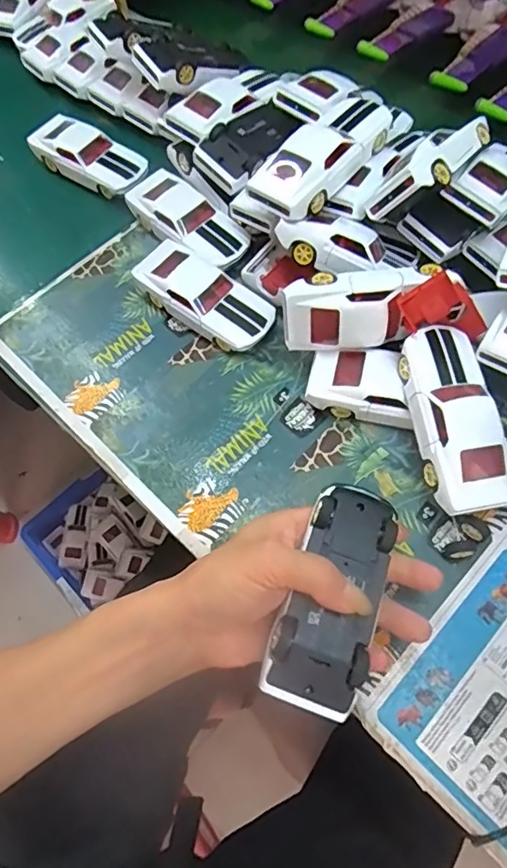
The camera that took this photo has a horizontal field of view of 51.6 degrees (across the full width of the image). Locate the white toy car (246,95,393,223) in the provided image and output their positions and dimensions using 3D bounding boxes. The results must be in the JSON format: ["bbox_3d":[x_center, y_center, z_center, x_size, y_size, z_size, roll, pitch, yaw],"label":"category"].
[{"bbox_3d":[0.055,-0.222,0.414,0.053,0.030,0.124,41,72,19],"label":"white toy car"}]

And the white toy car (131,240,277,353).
[{"bbox_3d":[-0.041,-0.116,0.446,0.129,0.034,0.053,34,70,17],"label":"white toy car"}]

